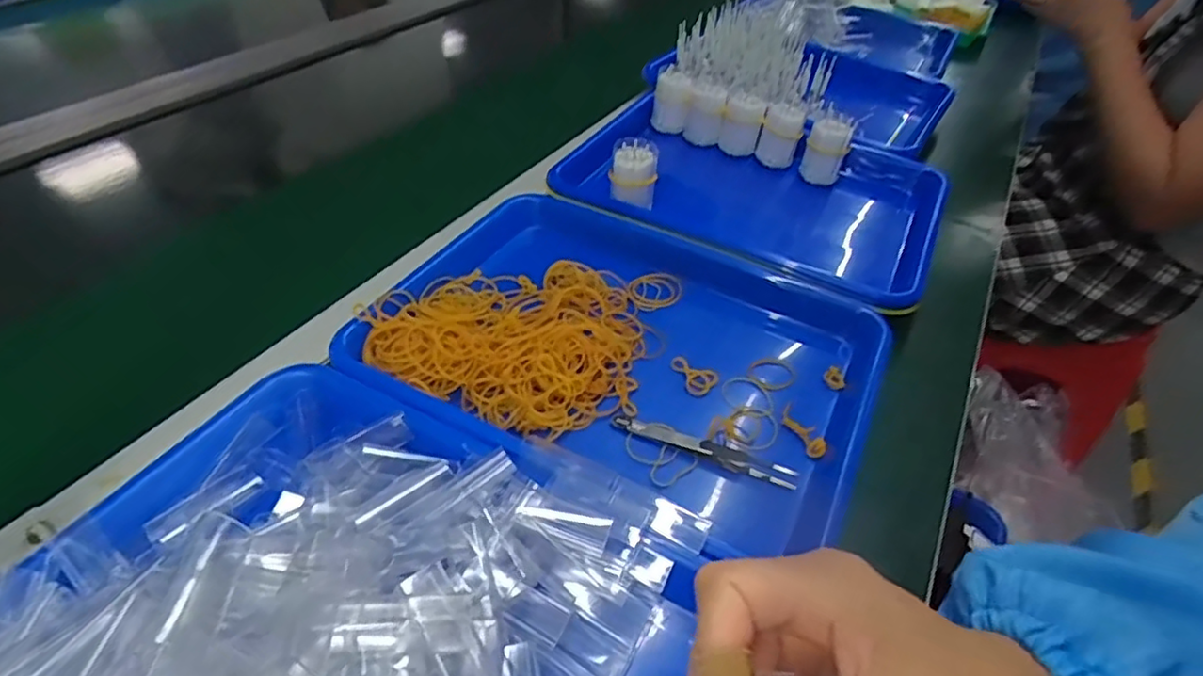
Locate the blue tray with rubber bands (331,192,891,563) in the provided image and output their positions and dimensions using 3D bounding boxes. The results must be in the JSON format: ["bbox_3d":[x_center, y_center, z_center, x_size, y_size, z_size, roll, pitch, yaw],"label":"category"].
[{"bbox_3d":[0.018,0.006,0.460,0.340,0.044,0.240,19,46,12],"label":"blue tray with rubber bands"}]

